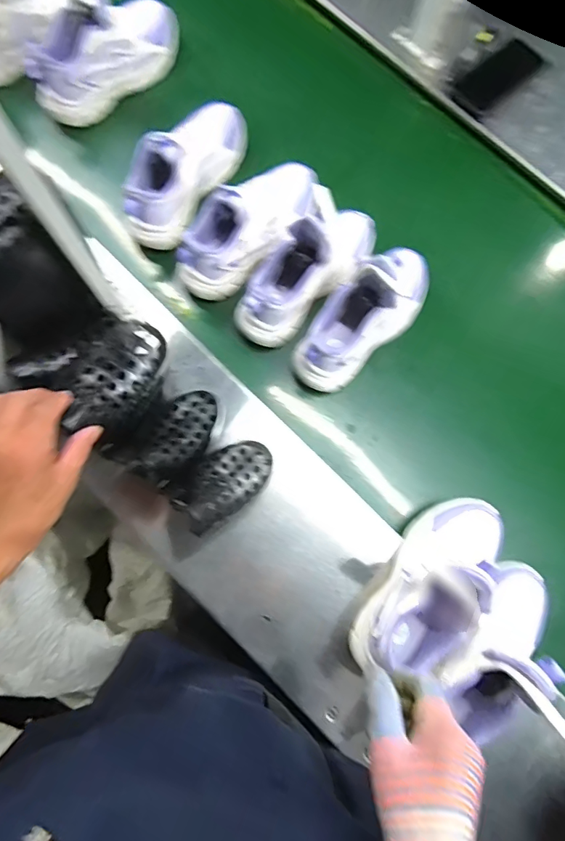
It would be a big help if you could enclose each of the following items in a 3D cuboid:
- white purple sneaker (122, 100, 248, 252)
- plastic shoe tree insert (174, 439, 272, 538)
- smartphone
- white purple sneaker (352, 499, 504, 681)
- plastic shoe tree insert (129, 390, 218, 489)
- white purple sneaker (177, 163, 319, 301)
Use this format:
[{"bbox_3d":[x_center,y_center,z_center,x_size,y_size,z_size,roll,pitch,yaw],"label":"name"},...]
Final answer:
[{"bbox_3d":[-0.145,-0.376,0.666,0.080,0.104,0.246,34,79,6],"label":"white purple sneaker"},{"bbox_3d":[-0.067,0.068,0.516,0.117,0.045,0.068,-38,81,-9],"label":"plastic shoe tree insert"},{"bbox_3d":[0.352,-0.557,0.734,0.152,0.011,0.069,-42,89,-7],"label":"smartphone"},{"bbox_3d":[0.180,0.191,0.525,0.093,0.116,0.228,35,79,6],"label":"white purple sneaker"},{"bbox_3d":[-0.121,0.018,0.540,0.063,0.032,0.124,27,62,4],"label":"plastic shoe tree insert"},{"bbox_3d":[-0.041,-0.282,0.647,0.251,0.108,0.083,-44,82,-9],"label":"white purple sneaker"}]

